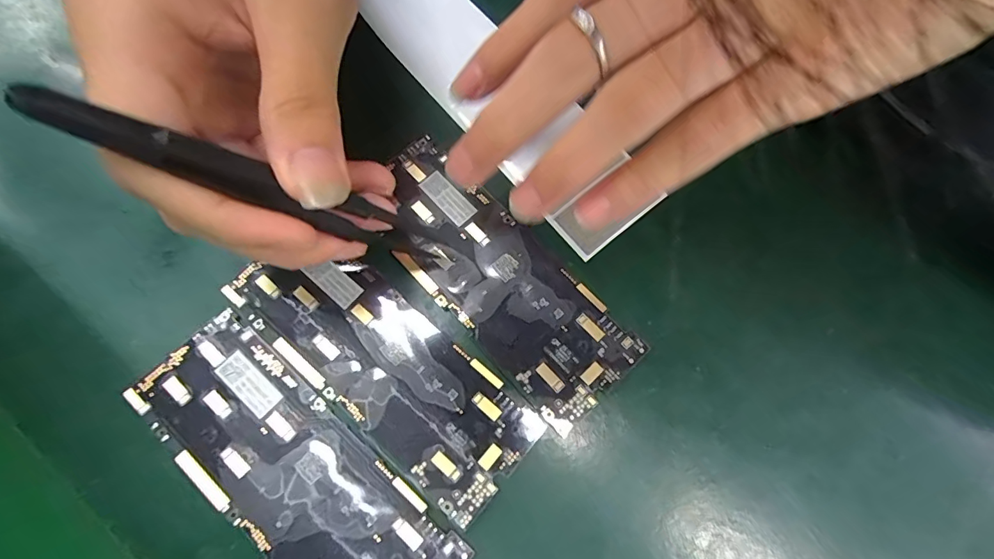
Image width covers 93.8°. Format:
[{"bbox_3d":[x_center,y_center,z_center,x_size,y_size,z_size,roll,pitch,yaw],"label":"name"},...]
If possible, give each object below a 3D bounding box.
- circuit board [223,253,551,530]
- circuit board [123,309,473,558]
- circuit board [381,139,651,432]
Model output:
[{"bbox_3d":[-0.042,0.029,0.169,0.119,0.004,0.047,42,76,12],"label":"circuit board"},{"bbox_3d":[-0.069,0.064,0.156,0.122,0.004,0.044,40,78,12],"label":"circuit board"},{"bbox_3d":[-0.002,-0.003,0.179,0.045,0.004,0.122,-42,76,-11],"label":"circuit board"}]

